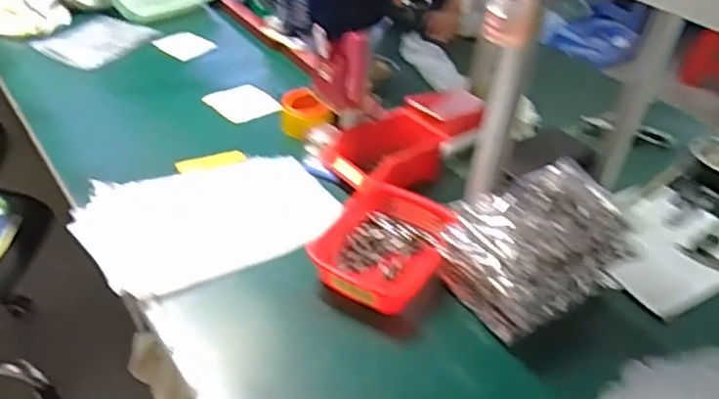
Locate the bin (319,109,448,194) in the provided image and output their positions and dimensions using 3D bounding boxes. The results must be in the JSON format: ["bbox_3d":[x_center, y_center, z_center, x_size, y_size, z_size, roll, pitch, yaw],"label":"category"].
[{"bbox_3d":[0.046,-0.072,1.061,0.143,0.090,0.177,31,43,28],"label":"bin"}]

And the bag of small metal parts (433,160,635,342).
[{"bbox_3d":[0.246,0.066,0.856,0.237,0.139,0.168,-16,42,-27],"label":"bag of small metal parts"}]

